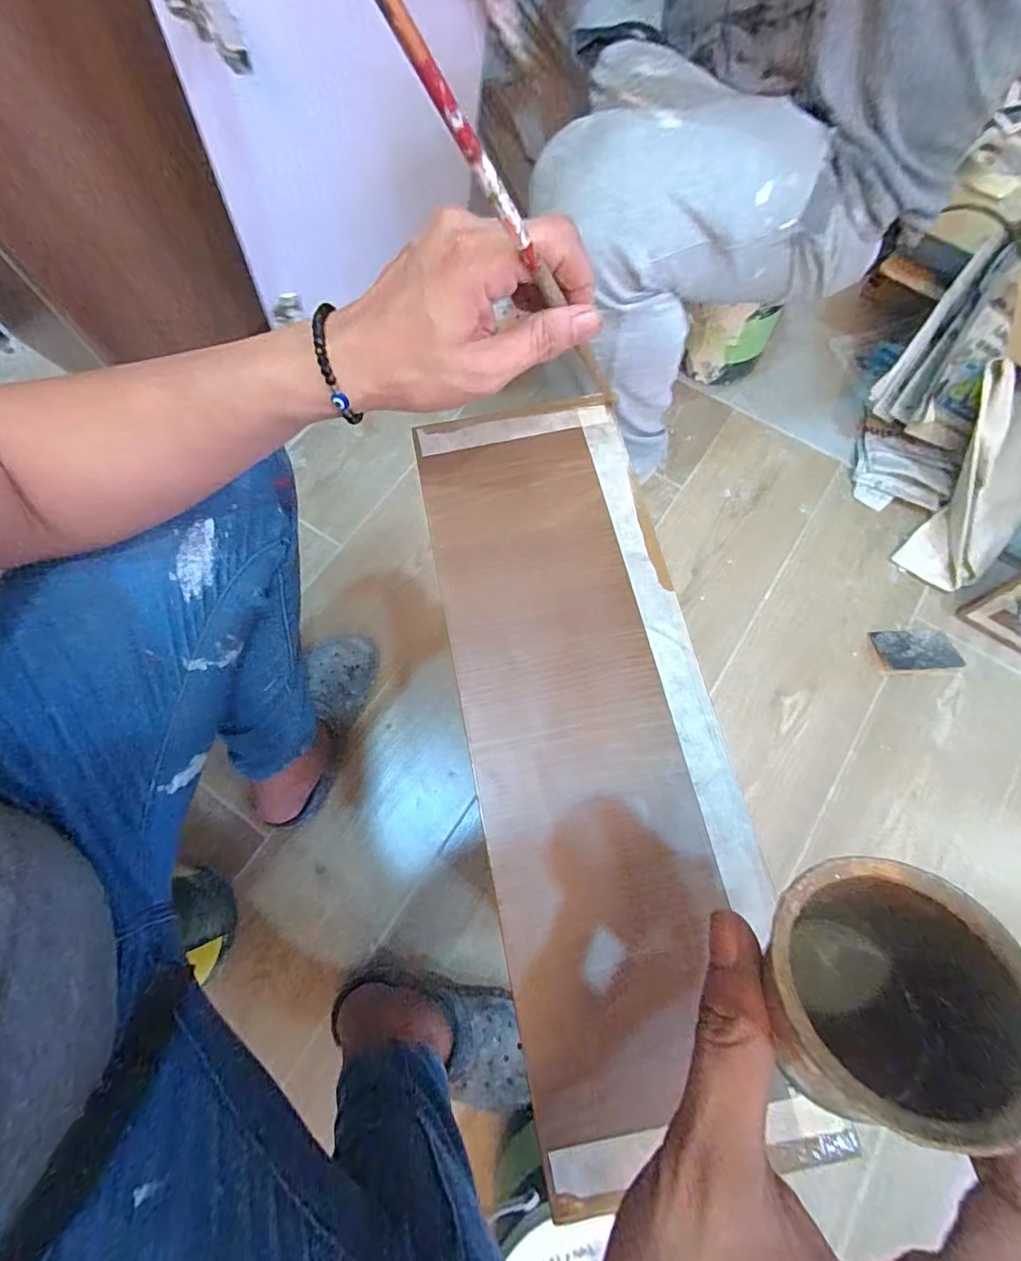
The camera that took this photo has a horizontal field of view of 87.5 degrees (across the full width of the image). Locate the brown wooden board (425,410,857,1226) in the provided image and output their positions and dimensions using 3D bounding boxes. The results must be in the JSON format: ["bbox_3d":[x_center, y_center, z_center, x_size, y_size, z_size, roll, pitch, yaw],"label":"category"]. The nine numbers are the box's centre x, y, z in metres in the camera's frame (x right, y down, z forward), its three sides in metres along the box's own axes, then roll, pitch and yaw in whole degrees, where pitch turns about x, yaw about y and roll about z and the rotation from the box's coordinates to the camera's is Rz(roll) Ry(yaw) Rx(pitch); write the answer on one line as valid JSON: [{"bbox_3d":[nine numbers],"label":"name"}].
[{"bbox_3d":[0.046,0.046,0.317,0.145,0.011,0.437,-12,72,-3],"label":"brown wooden board"}]

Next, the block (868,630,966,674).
[{"bbox_3d":[0.612,0.029,0.799,0.109,0.030,0.066,-1,72,1],"label":"block"}]

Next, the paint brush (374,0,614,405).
[{"bbox_3d":[0.015,-0.172,0.258,0.009,0.286,0.009,-42,74,17],"label":"paint brush"}]

